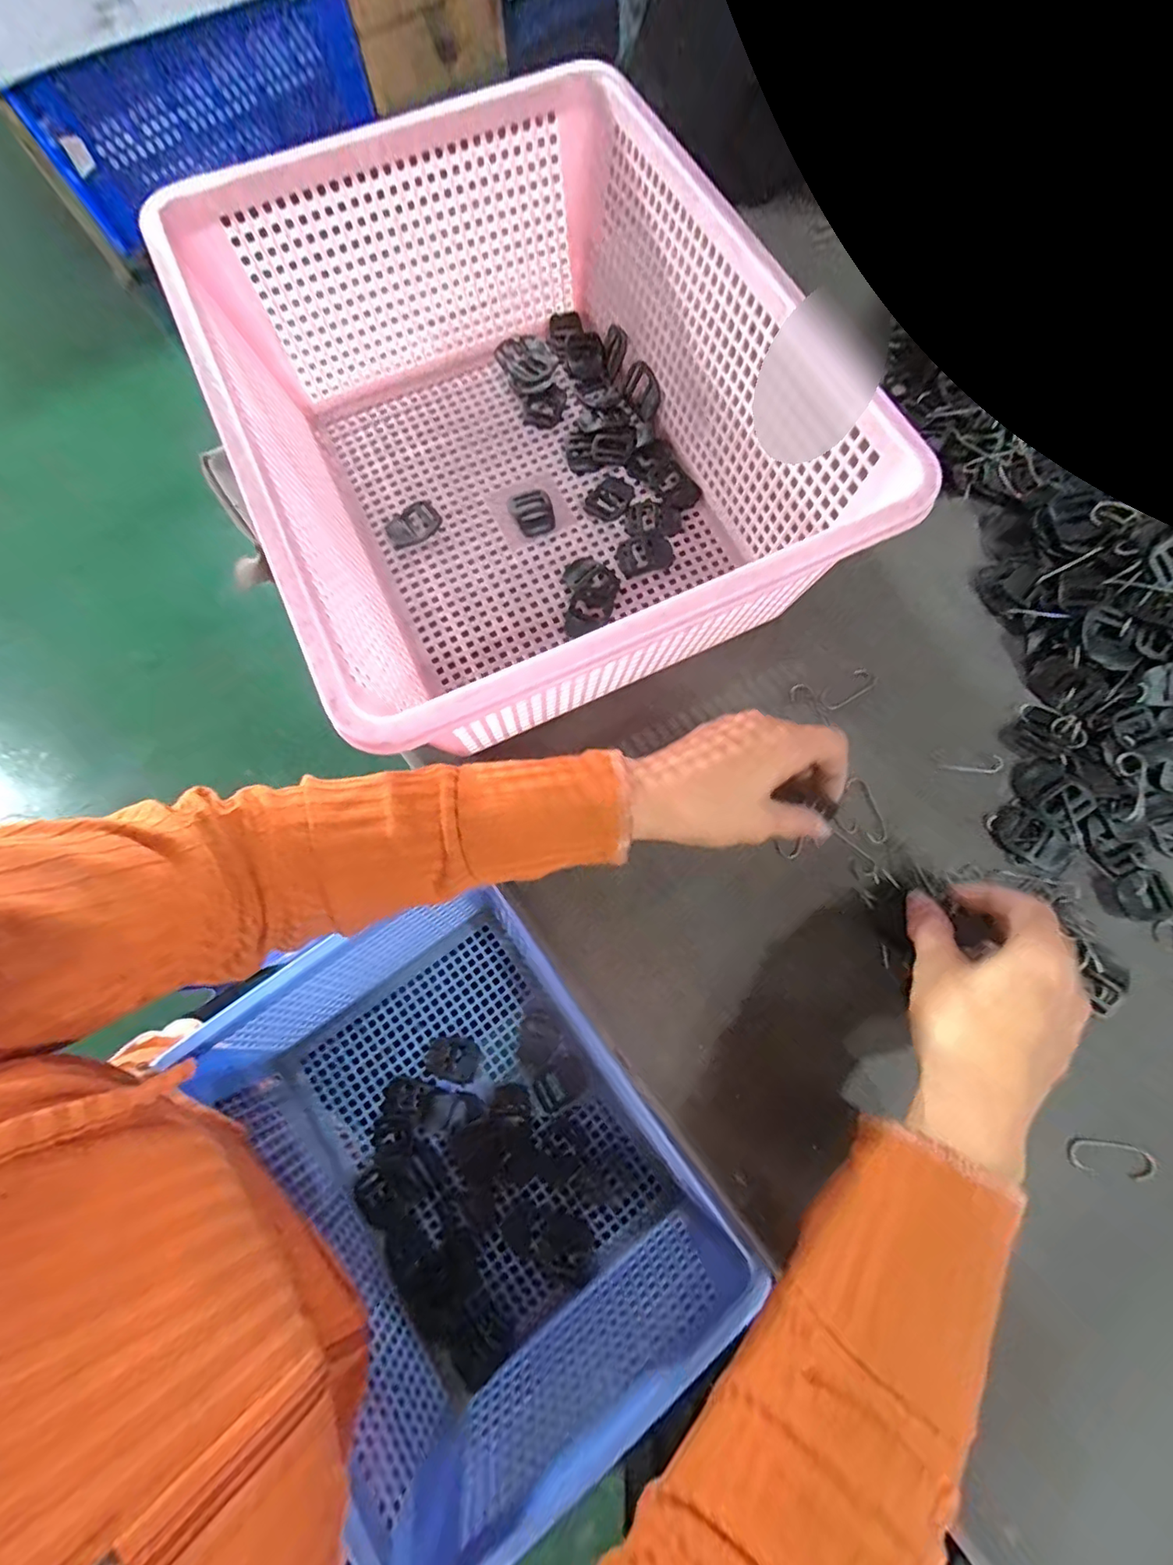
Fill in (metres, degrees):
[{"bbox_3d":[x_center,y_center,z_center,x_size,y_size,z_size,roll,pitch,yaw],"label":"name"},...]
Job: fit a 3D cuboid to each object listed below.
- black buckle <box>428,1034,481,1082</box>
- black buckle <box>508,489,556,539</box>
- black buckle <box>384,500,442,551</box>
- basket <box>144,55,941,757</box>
[{"bbox_3d":[-0.100,0.207,0.413,0.038,0.004,0.030,7,75,3],"label":"black buckle"},{"bbox_3d":[-0.040,-0.200,0.407,0.030,0.004,0.042,-17,75,-4],"label":"black buckle"},{"bbox_3d":[-0.129,-0.191,0.406,0.040,0.004,0.035,-33,76,-8],"label":"black buckle"},{"bbox_3d":[-0.045,-0.222,0.345,0.292,0.128,0.391,-25,75,-6],"label":"basket"}]

